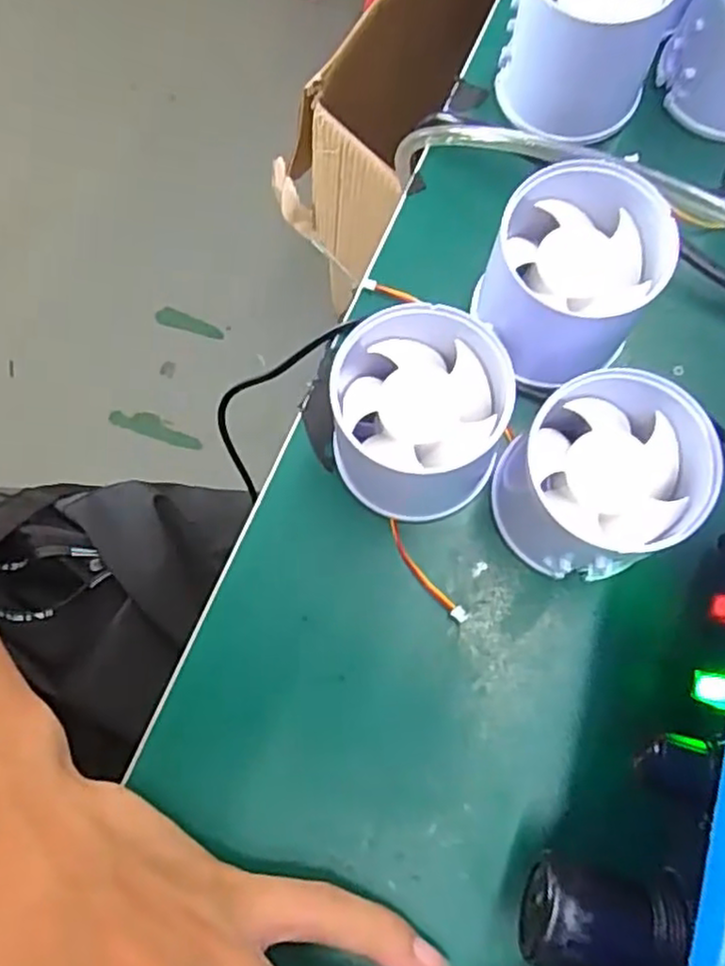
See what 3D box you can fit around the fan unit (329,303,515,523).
[{"bbox_3d":[0.016,-0.020,0.223,0.055,0.050,0.052,0,76,2],"label":"fan unit"}]

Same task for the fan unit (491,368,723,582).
[{"bbox_3d":[0.071,0.000,0.215,0.052,0.052,0.051,0,76,2],"label":"fan unit"}]

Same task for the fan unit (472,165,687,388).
[{"bbox_3d":[0.065,-0.065,0.226,0.050,0.039,0.059,24,78,7],"label":"fan unit"}]

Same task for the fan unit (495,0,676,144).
[{"bbox_3d":[0.080,-0.163,0.258,0.054,0.053,0.053,14,77,5],"label":"fan unit"}]

